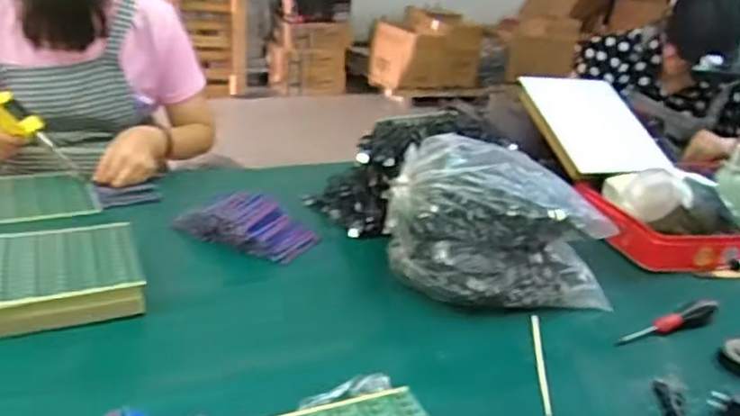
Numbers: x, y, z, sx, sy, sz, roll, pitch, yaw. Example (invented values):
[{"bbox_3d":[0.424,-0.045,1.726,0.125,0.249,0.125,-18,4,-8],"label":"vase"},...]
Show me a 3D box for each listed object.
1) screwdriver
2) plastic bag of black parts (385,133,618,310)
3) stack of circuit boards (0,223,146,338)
[{"bbox_3d":[0.388,0.152,0.820,0.159,0.020,0.035,-17,30,-12],"label":"screwdriver"},{"bbox_3d":[0.172,0.019,0.863,0.287,0.181,0.153,1,25,-10],"label":"plastic bag of black parts"},{"bbox_3d":[-0.388,0.082,0.759,0.202,0.039,0.180,-8,28,-27],"label":"stack of circuit boards"}]

